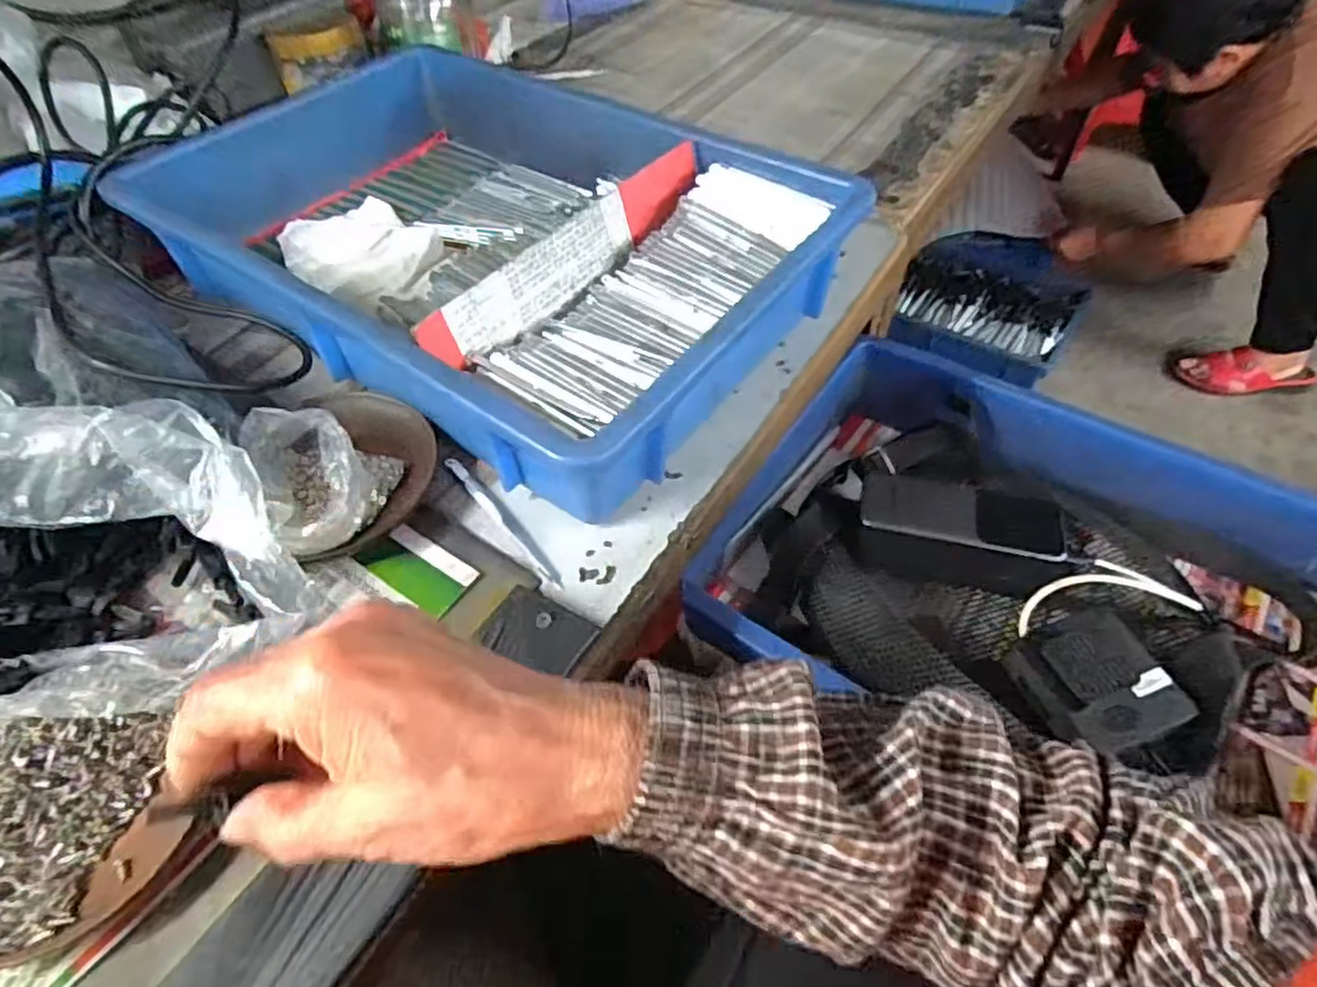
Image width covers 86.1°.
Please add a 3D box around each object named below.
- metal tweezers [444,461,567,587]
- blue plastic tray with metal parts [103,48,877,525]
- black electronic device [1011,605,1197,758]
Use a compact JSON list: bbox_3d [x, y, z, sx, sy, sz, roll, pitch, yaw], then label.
[{"bbox_3d":[-0.083,0.013,0.377,0.009,0.006,0.106,-35,58,-23],"label":"metal tweezers"},{"bbox_3d":[-0.113,-0.176,0.478,0.419,0.069,0.283,28,58,22],"label":"blue plastic tray with metal parts"},{"bbox_3d":[0.261,0.111,0.417,0.074,0.029,0.071,-17,53,-11],"label":"black electronic device"}]

